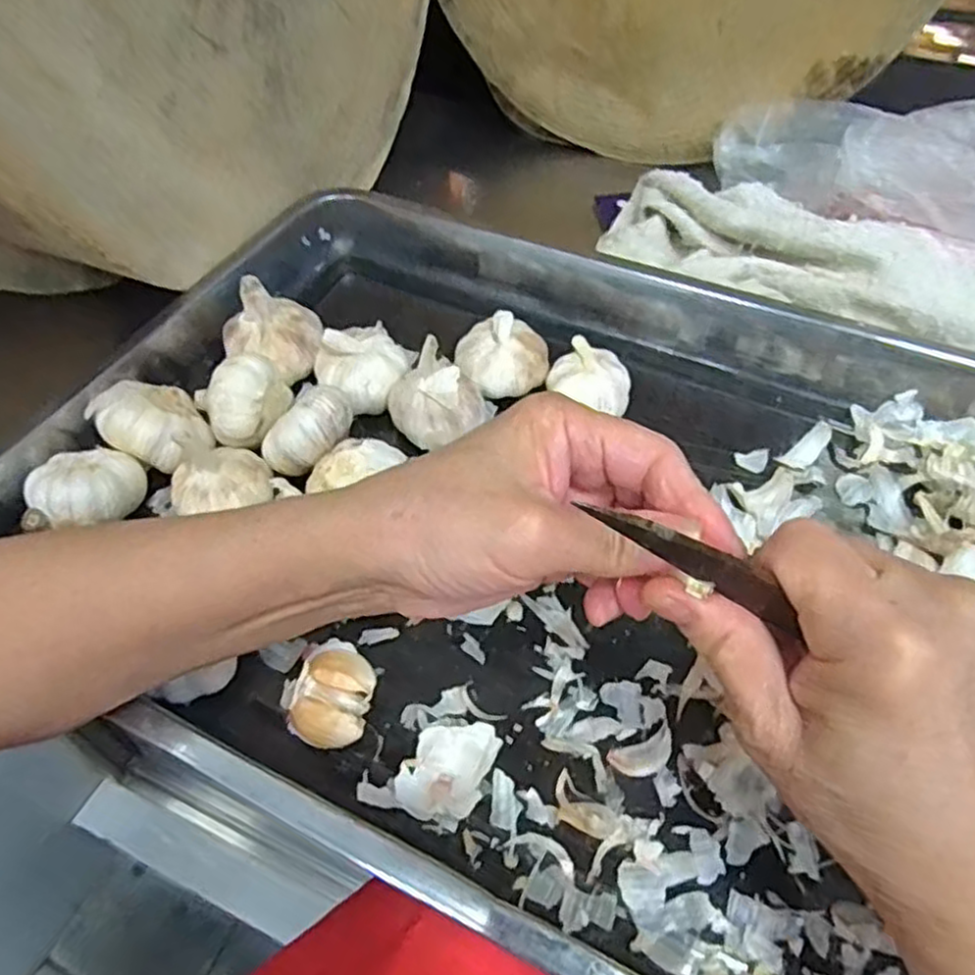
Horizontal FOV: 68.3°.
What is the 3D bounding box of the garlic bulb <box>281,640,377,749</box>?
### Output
[{"bbox_3d":[-0.072,0.095,0.331,0.037,0.027,0.043,9,48,7],"label":"garlic bulb"}]

